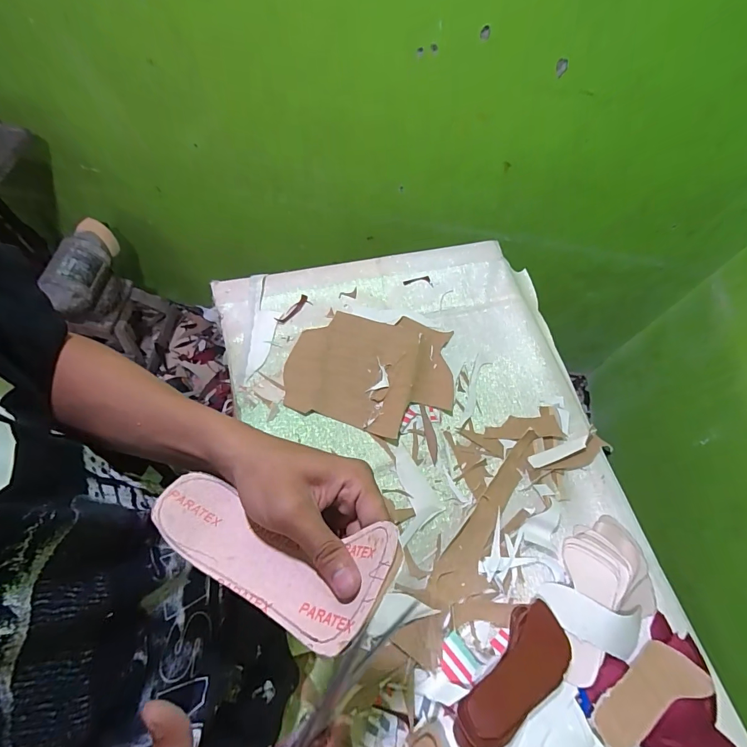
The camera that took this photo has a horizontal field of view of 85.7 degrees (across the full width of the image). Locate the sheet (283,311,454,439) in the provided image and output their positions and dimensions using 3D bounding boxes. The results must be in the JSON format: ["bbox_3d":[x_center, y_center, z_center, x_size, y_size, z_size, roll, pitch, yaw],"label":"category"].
[{"bbox_3d":[-0.002,-0.010,0.753,0.294,0.012,0.236,14,64,4],"label":"sheet"}]

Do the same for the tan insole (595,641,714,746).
[{"bbox_3d":[0.365,0.426,0.540,0.162,0.014,0.069,-21,44,-12],"label":"tan insole"}]

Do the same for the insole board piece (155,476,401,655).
[{"bbox_3d":[-0.064,0.109,0.247,0.155,0.029,0.066,13,63,18],"label":"insole board piece"}]

